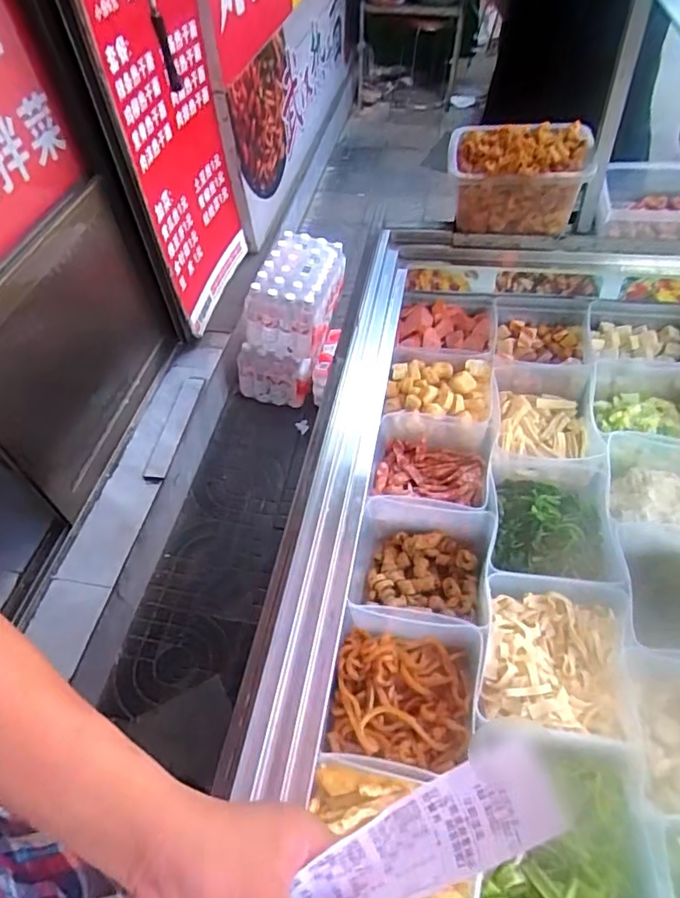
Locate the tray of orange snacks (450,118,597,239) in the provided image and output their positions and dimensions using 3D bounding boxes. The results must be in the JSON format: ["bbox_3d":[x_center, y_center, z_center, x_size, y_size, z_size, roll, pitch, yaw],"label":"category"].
[{"bbox_3d":[0.267,-0.411,0.833,0.203,0.135,0.105,3,55,6],"label":"tray of orange snacks"}]

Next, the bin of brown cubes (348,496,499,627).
[{"bbox_3d":[0.109,0.168,0.759,0.177,0.153,0.163,5,55,7],"label":"bin of brown cubes"}]

